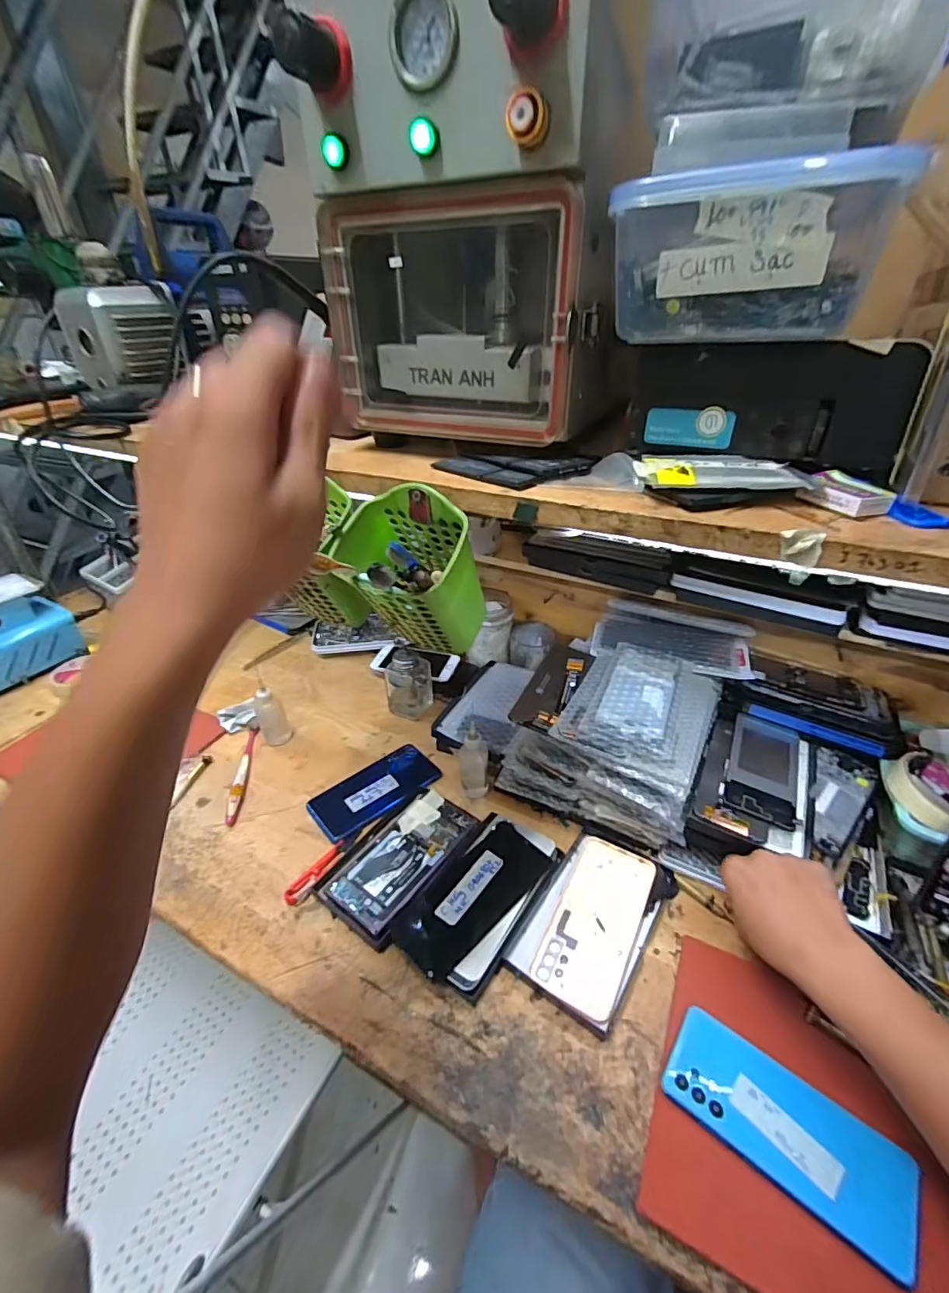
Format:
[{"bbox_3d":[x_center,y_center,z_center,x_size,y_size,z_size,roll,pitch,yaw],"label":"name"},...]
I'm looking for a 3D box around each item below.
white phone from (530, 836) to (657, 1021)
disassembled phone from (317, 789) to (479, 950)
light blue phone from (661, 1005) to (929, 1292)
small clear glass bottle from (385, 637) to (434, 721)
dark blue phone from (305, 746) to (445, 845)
[{"bbox_3d":[0.119,0.263,0.492,0.080,0.013,0.160,17,39,24],"label":"white phone"},{"bbox_3d":[-0.077,0.226,0.548,0.100,0.014,0.171,23,42,31],"label":"disassembled phone"},{"bbox_3d":[0.221,0.340,0.363,0.152,0.012,0.073,24,42,32],"label":"light blue phone"},{"bbox_3d":[-0.097,0.046,0.744,0.057,0.109,0.059,21,41,29],"label":"small clear glass bottle"},{"bbox_3d":[-0.124,0.179,0.640,0.160,0.013,0.086,-27,42,-32],"label":"dark blue phone"}]

